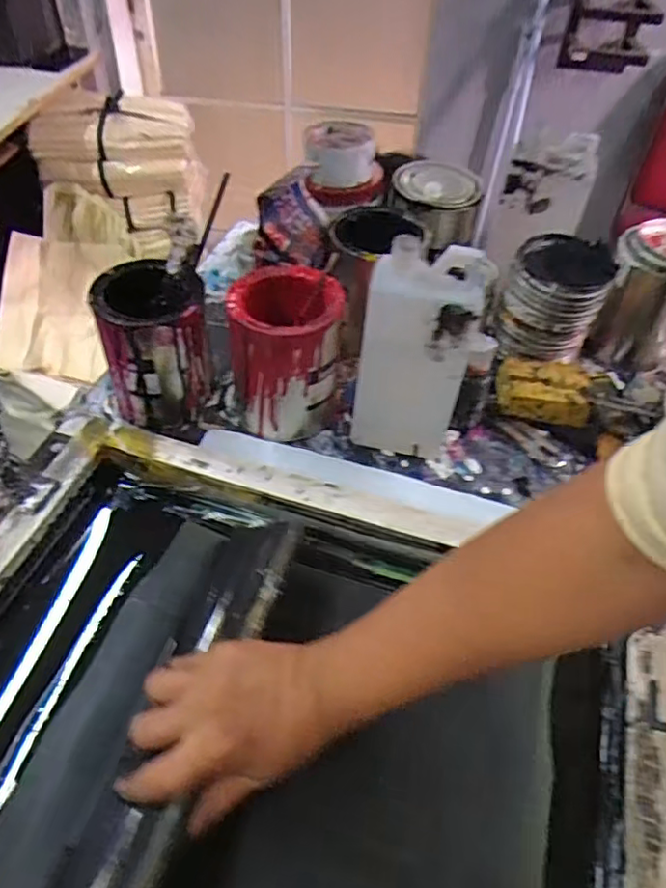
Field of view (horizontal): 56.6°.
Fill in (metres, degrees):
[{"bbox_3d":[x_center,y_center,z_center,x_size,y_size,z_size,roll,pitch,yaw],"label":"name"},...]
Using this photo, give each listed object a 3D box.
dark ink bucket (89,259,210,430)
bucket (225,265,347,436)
[{"bbox_3d":[-0.181,-0.095,0.647,0.106,0.152,0.091,-11,49,-16],"label":"dark ink bucket"},{"bbox_3d":[-0.045,-0.089,0.626,0.100,0.146,0.104,2,48,-2],"label":"bucket"}]

